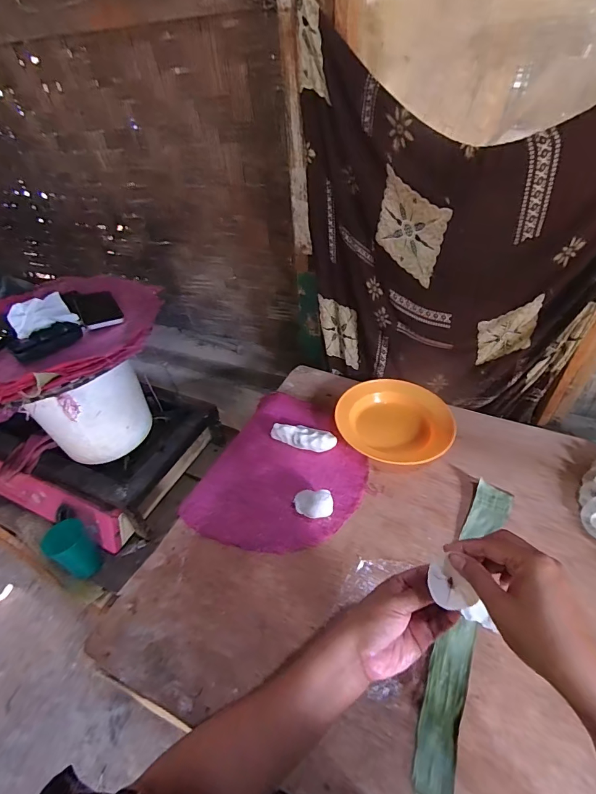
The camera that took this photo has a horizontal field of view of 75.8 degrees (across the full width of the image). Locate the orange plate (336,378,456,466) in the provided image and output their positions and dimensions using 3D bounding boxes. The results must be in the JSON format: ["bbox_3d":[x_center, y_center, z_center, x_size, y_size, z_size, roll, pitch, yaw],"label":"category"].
[{"bbox_3d":[0.188,0.042,0.744,0.212,0.045,0.176,15,47,21],"label":"orange plate"}]

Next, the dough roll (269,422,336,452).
[{"bbox_3d":[0.008,0.075,0.710,0.120,0.028,0.038,6,44,13],"label":"dough roll"}]

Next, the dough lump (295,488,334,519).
[{"bbox_3d":[0.025,0.175,0.612,0.063,0.036,0.044,6,44,13],"label":"dough lump"}]

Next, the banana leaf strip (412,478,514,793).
[{"bbox_3d":[0.228,0.282,0.514,0.053,0.009,0.409,20,49,22],"label":"banana leaf strip"}]

